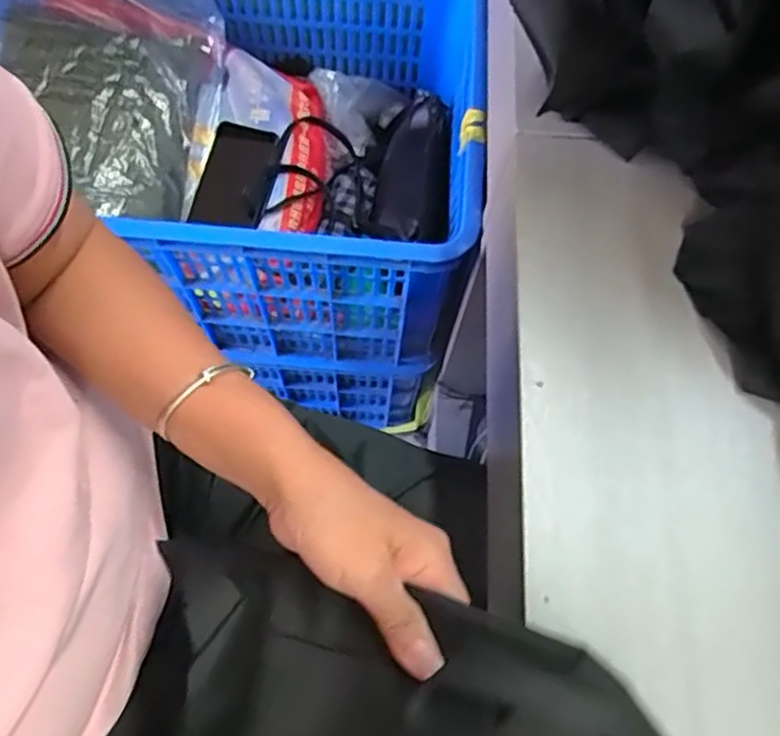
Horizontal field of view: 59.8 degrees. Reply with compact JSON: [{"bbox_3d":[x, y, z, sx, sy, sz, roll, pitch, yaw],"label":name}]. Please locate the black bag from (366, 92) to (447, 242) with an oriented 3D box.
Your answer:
[{"bbox_3d":[0.034,-0.255,0.859,0.103,0.036,0.174,13,101,22],"label":"black bag"}]

